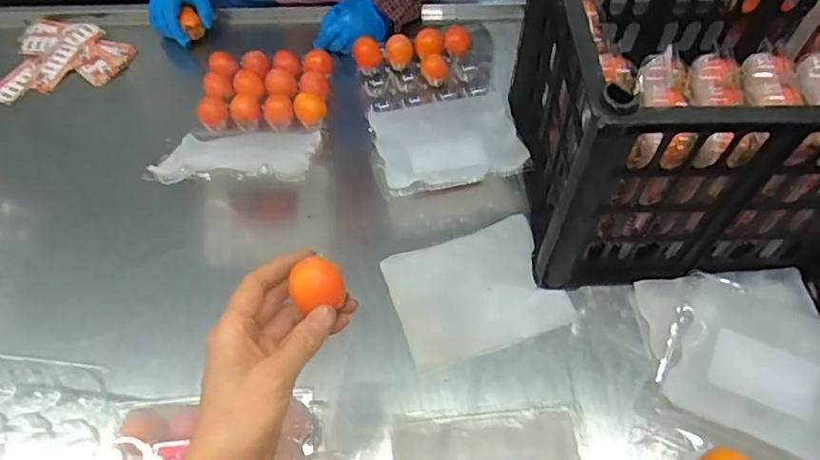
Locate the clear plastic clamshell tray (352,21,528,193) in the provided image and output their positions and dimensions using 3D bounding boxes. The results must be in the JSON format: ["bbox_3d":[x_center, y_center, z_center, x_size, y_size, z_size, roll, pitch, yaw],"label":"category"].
[{"bbox_3d":[0.043,-0.179,0.799,0.205,0.047,0.300,-8,57,-4],"label":"clear plastic clamshell tray"}]

